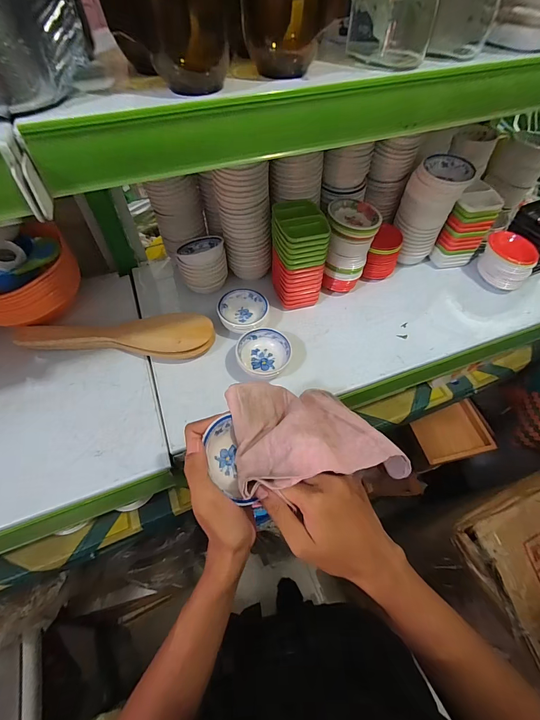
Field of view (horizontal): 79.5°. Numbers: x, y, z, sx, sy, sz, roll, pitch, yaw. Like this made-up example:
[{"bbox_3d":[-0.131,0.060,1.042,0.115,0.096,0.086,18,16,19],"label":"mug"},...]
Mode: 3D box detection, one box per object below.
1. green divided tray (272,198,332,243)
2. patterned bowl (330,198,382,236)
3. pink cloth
[{"bbox_3d":[0.047,-0.226,0.515,0.076,0.014,0.101,-11,56,-8],"label":"green divided tray"},{"bbox_3d":[0.143,-0.248,0.557,0.085,0.024,0.075,5,56,3],"label":"patterned bowl"},{"bbox_3d":[0.041,0.072,0.346,0.158,0.077,0.124,-9,56,-7],"label":"pink cloth"}]

